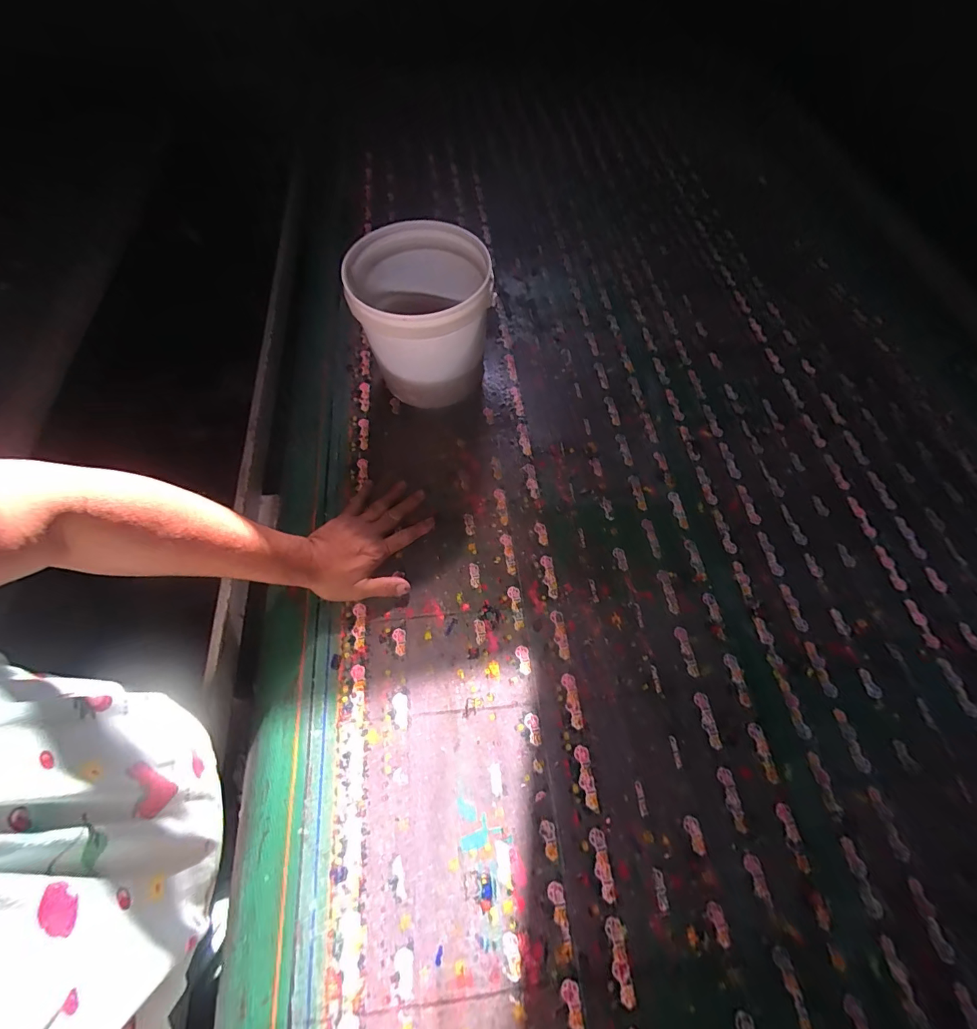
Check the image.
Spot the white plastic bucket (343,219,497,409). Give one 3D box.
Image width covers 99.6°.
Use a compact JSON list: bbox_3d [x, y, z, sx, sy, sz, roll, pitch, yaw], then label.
[{"bbox_3d":[-0.096,-0.290,0.634,0.189,0.184,0.194,0,64,0],"label":"white plastic bucket"}]

